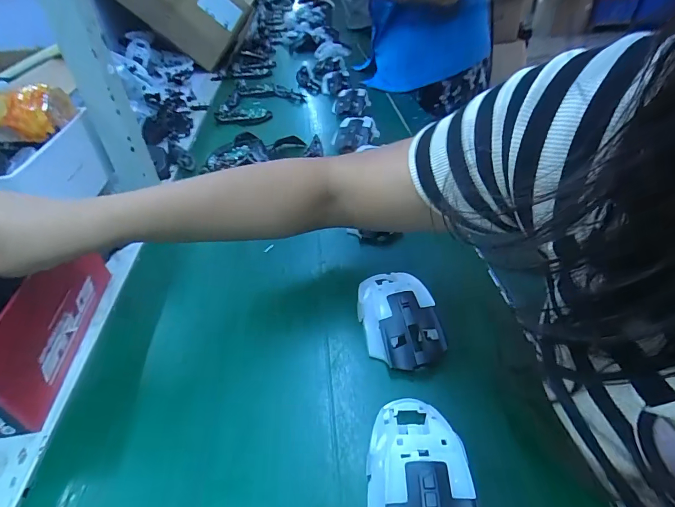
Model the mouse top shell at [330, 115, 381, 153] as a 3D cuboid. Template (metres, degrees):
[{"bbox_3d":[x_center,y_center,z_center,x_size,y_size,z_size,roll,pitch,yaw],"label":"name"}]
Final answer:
[{"bbox_3d":[0.027,-0.203,0.654,0.058,0.038,0.073,13,43,23],"label":"mouse top shell"}]

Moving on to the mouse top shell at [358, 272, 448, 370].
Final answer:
[{"bbox_3d":[0.054,0.054,0.353,0.064,0.039,0.105,-11,39,-5],"label":"mouse top shell"}]

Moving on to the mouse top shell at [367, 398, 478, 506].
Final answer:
[{"bbox_3d":[0.052,0.141,0.246,0.064,0.030,0.114,-1,39,7],"label":"mouse top shell"}]

